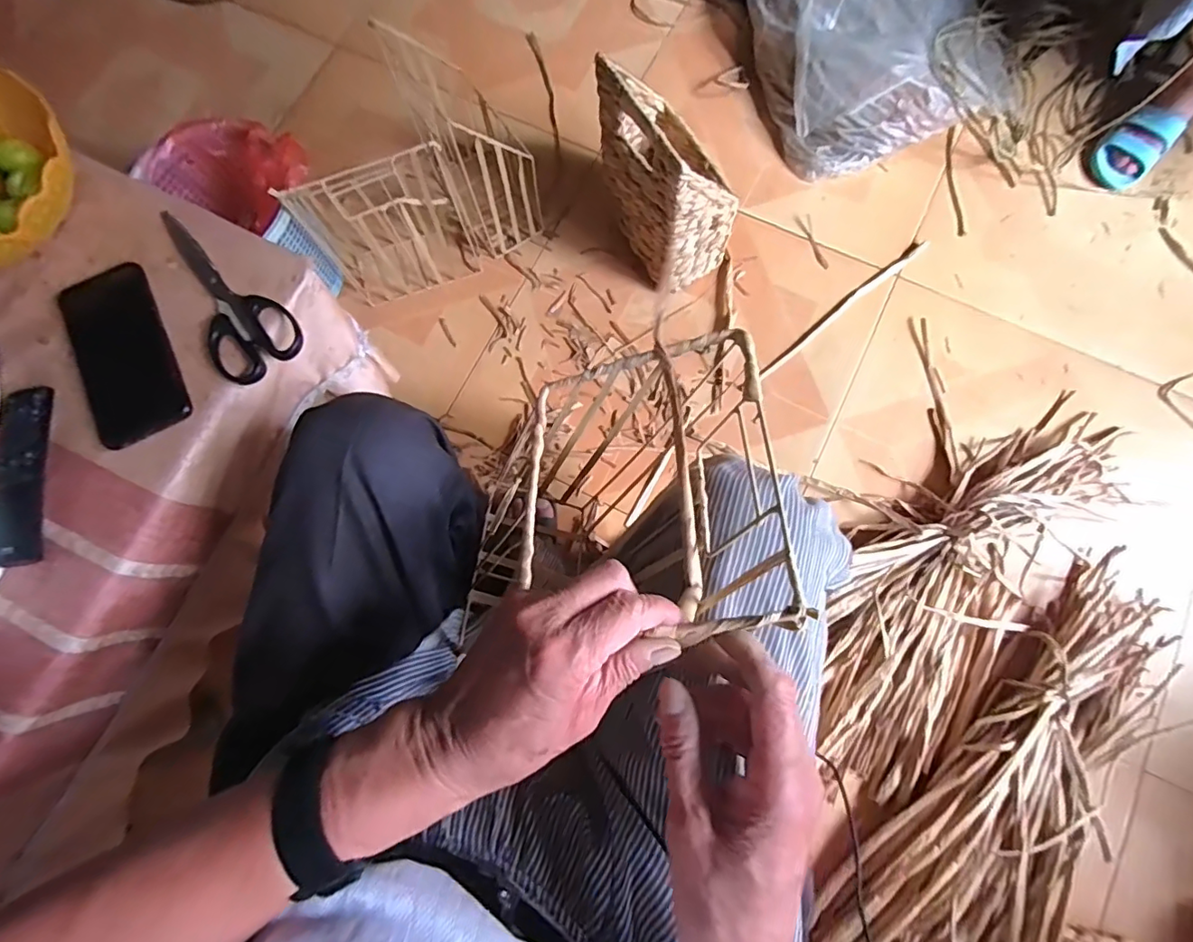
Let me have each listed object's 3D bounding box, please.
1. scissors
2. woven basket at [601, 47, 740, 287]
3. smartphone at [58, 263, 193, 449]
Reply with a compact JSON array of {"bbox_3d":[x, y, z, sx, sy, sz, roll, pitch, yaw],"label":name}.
[{"bbox_3d":[-0.343,-0.154,0.469,0.188,0.009,0.074,43,83,8],"label":"scissors"},{"bbox_3d":[0.106,-0.453,0.820,0.128,0.289,0.228,-30,80,-4],"label":"woven basket"},{"bbox_3d":[-0.410,-0.101,0.457,0.081,0.009,0.161,-25,80,-3],"label":"smartphone"}]

